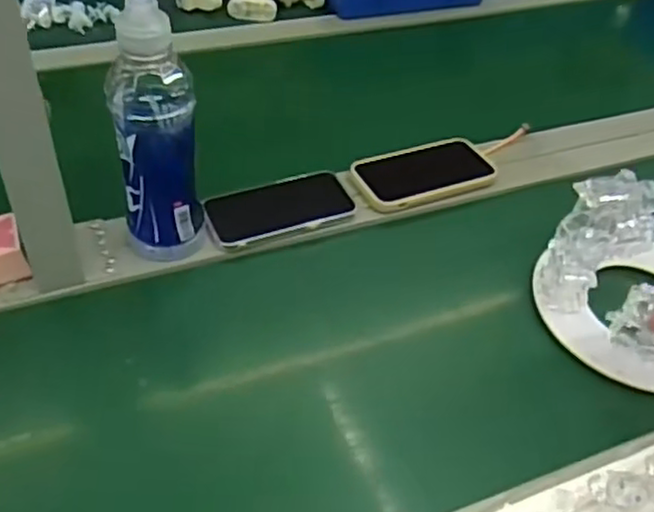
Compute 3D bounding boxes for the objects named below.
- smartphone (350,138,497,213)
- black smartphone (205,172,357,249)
[{"bbox_3d":[0.108,-0.093,0.762,0.155,0.008,0.086,-13,48,-19],"label":"smartphone"},{"bbox_3d":[-0.048,-0.050,0.705,0.147,0.009,0.074,-16,49,-21],"label":"black smartphone"}]

